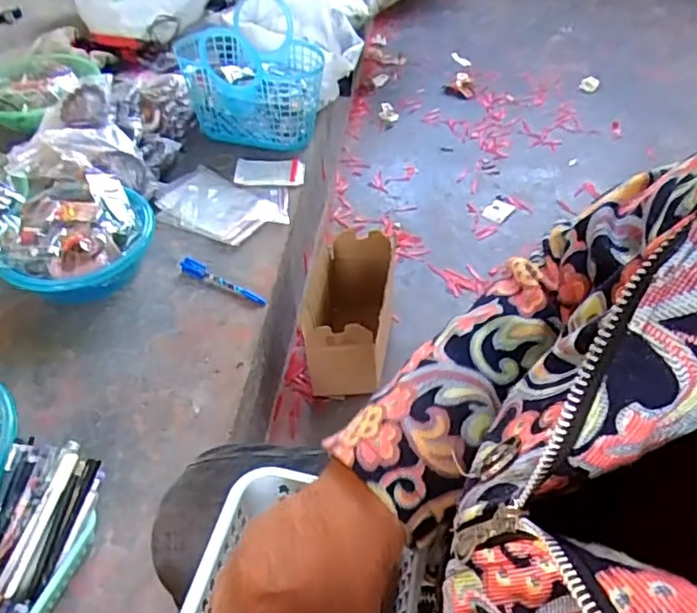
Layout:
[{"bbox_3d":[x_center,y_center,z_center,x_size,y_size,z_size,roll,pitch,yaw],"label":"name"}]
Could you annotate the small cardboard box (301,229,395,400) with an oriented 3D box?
[{"bbox_3d":[-0.004,0.016,1.003,0.120,0.172,0.228,6,49,4],"label":"small cardboard box"}]

